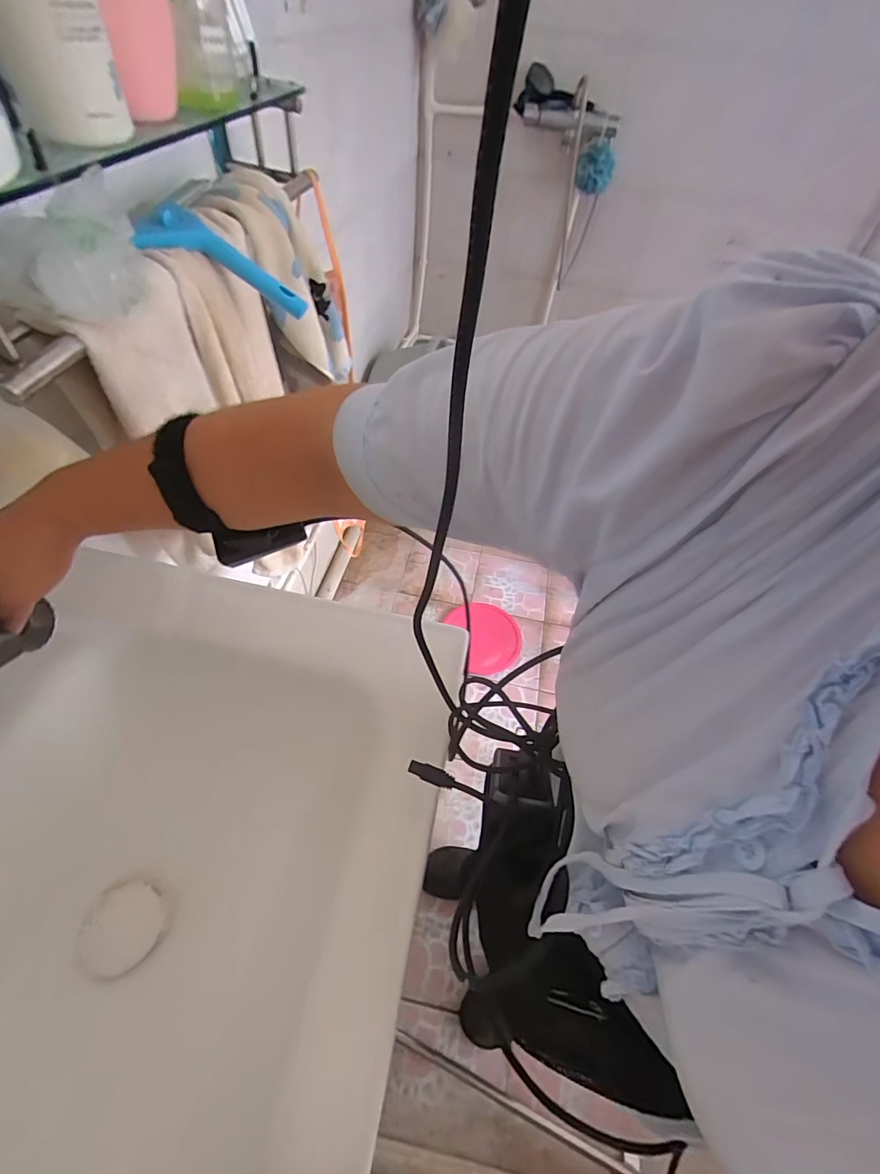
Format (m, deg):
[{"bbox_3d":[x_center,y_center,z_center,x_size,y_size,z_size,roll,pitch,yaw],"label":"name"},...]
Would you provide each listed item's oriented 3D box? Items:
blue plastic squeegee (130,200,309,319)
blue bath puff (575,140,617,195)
[{"bbox_3d":[-0.215,-0.334,0.478,0.157,0.029,0.073,21,48,-25],"label":"blue plastic squeegee"},{"bbox_3d":[0.475,-1.285,1.424,0.113,0.110,0.119,13,53,7],"label":"blue bath puff"}]

